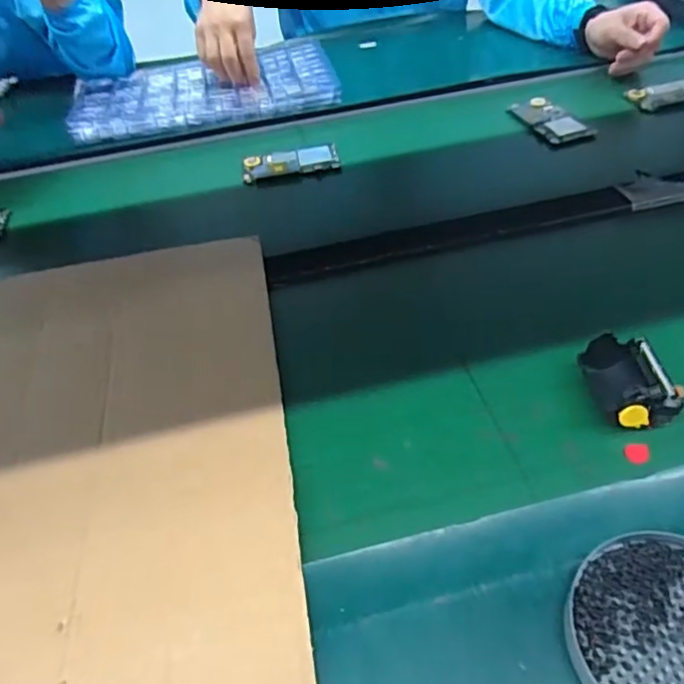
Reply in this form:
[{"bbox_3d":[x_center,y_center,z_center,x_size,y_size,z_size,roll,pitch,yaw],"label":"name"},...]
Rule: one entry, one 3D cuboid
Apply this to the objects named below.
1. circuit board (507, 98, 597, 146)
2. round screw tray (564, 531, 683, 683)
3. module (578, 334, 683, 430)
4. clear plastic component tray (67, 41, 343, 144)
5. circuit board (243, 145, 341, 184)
[{"bbox_3d":[0.277,-0.299,0.796,0.065,0.006,0.111,-19,46,-13],"label":"circuit board"},{"bbox_3d":[0.185,0.170,0.335,0.108,0.015,0.111,-3,45,3],"label":"round screw tray"},{"bbox_3d":[0.219,0.026,0.458,0.054,0.037,0.074,-4,43,0],"label":"module"},{"bbox_3d":[-0.212,-0.401,0.908,0.380,0.033,0.244,-13,45,-8],"label":"clear plastic component tray"},{"bbox_3d":[-0.066,-0.232,0.765,0.123,0.013,0.063,-13,45,-7],"label":"circuit board"}]

